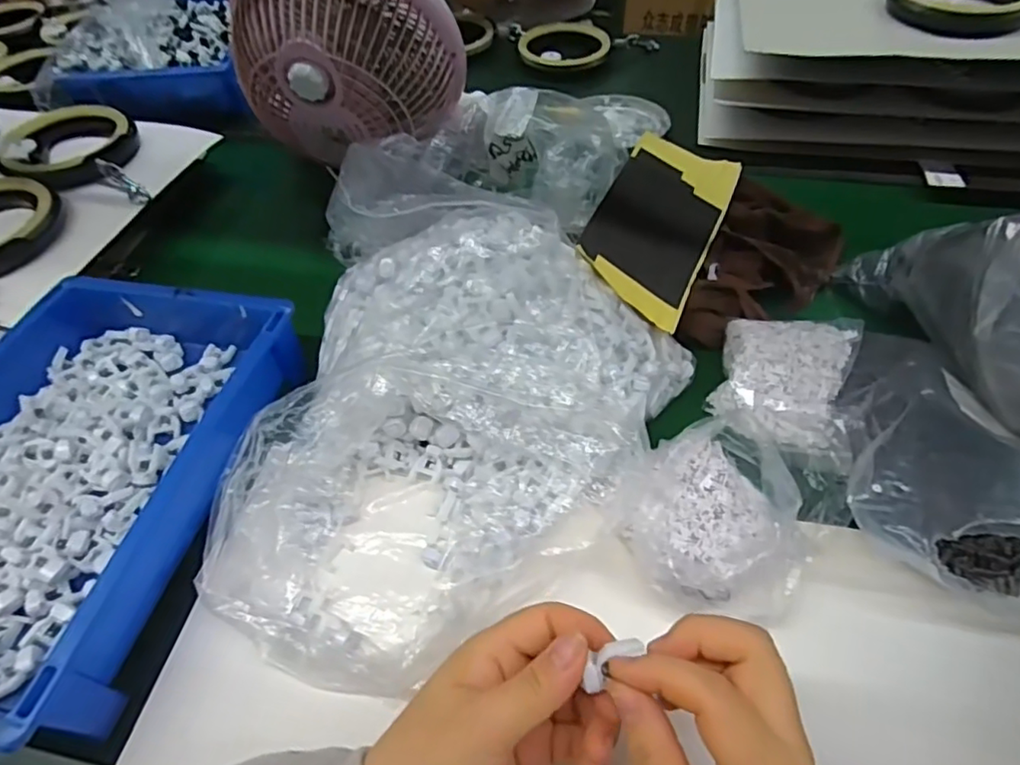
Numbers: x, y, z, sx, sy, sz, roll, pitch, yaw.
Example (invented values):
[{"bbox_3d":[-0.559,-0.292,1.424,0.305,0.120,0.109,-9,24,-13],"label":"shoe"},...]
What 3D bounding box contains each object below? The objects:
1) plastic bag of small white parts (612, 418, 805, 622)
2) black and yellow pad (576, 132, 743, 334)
[{"bbox_3d":[0.119,0.077,0.362,0.101,0.039,0.122,-2,52,3],"label":"plastic bag of small white parts"},{"bbox_3d":[0.127,-0.138,0.491,0.098,0.012,0.208,31,59,-1],"label":"black and yellow pad"}]

